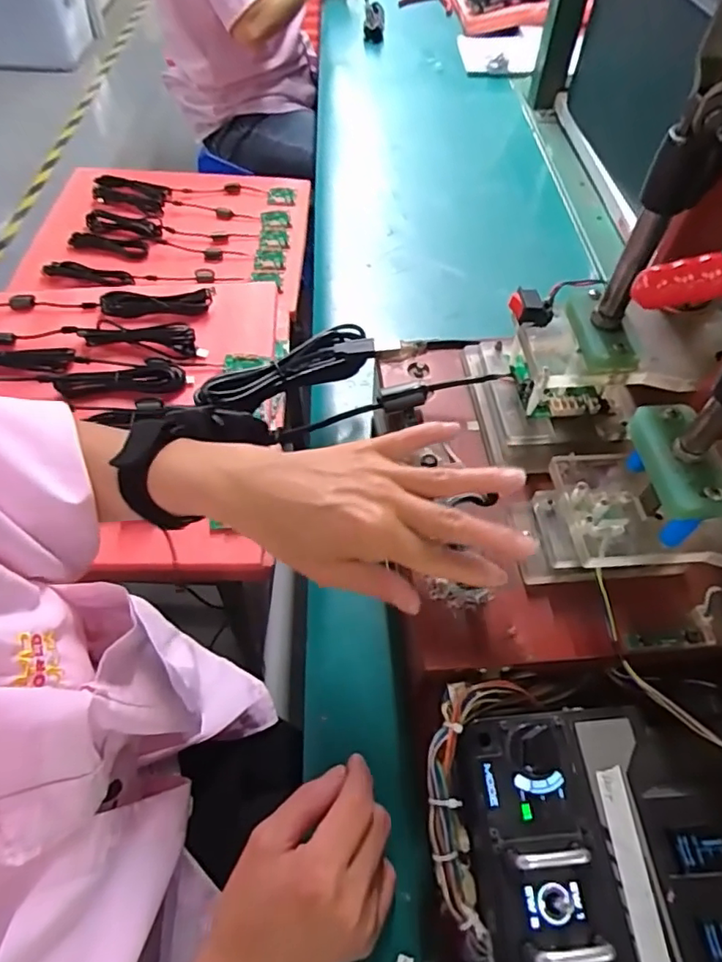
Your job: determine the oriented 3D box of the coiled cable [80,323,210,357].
[{"bbox_3d":[-0.280,-0.188,0.735,0.158,0.022,0.036,4,55,1],"label":"coiled cable"}]

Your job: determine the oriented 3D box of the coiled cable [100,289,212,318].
[{"bbox_3d":[-0.279,-0.241,0.765,0.147,0.022,0.030,-5,55,-5],"label":"coiled cable"}]

